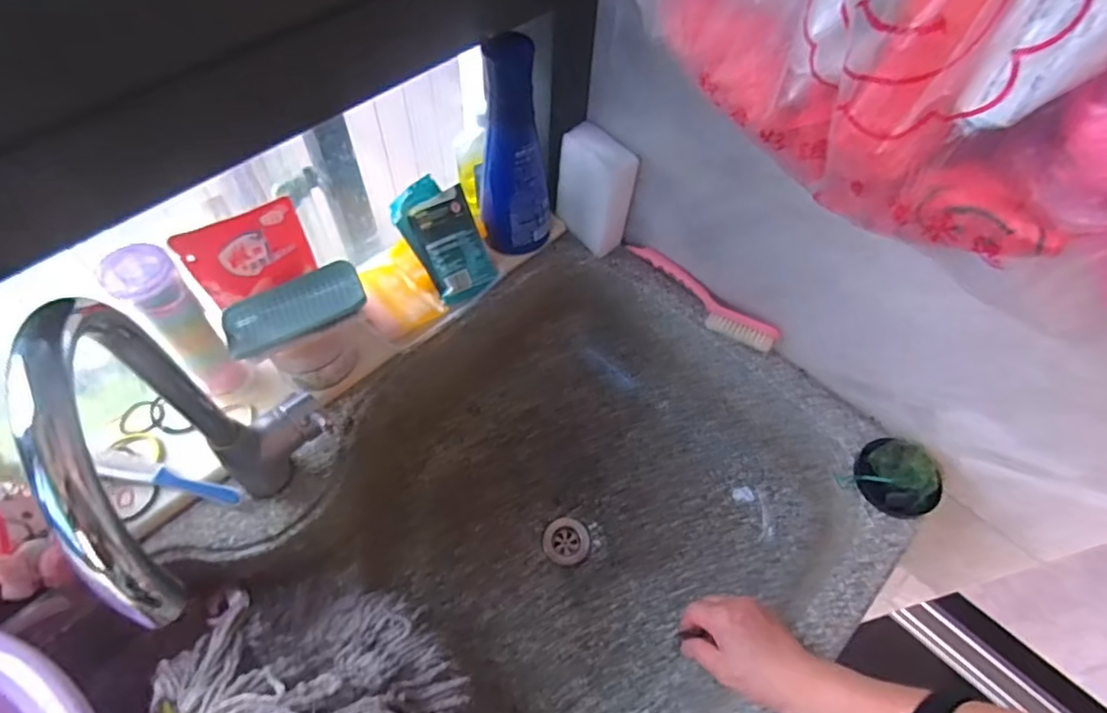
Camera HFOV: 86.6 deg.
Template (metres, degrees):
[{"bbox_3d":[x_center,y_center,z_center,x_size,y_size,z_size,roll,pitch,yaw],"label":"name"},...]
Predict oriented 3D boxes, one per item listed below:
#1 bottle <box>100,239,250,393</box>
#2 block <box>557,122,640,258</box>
[{"bbox_3d":[-0.350,-0.028,0.558,0.049,0.178,0.049,-33,64,-22],"label":"bottle"},{"bbox_3d":[0.051,-0.205,0.719,0.038,0.142,0.088,-36,65,-23],"label":"block"}]

